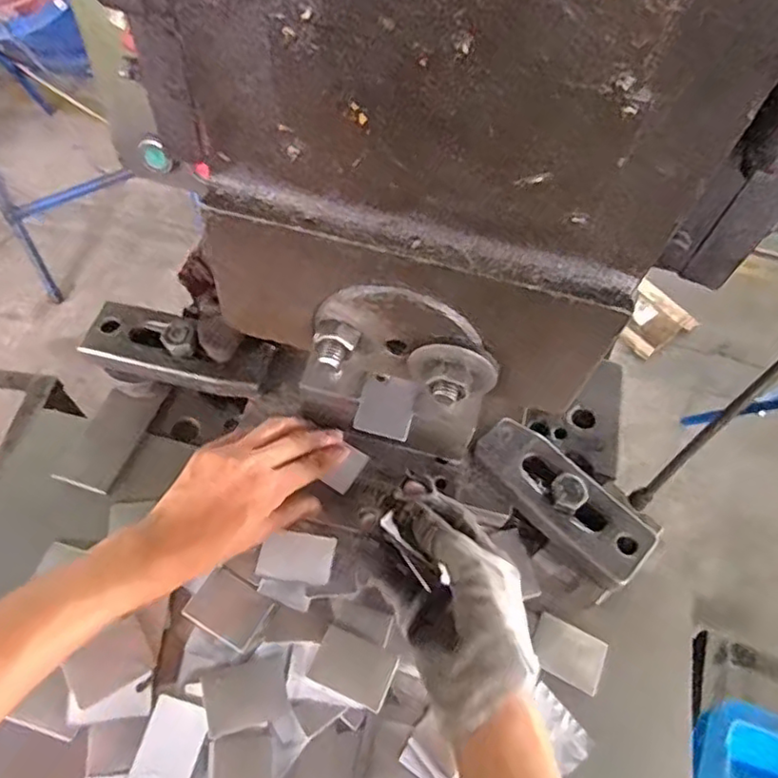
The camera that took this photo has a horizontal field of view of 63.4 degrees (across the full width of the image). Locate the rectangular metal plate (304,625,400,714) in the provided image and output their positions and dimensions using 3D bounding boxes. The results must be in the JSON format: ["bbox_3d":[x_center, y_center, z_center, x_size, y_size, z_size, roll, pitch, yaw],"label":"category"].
[{"bbox_3d":[-0.022,0.172,0.389,0.049,0.004,0.035,23,60,9],"label":"rectangular metal plate"}]

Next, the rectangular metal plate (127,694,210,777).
[{"bbox_3d":[-0.125,0.205,0.362,0.033,0.006,0.046,16,60,5],"label":"rectangular metal plate"}]

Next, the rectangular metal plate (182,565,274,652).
[{"bbox_3d":[-0.102,0.139,0.401,0.047,0.005,0.035,28,61,12],"label":"rectangular metal plate"}]

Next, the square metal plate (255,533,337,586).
[{"bbox_3d":[-0.061,0.112,0.421,0.047,0.004,0.031,8,59,0],"label":"square metal plate"}]

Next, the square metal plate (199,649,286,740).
[{"bbox_3d":[-0.085,0.182,0.376,0.048,0.005,0.036,-11,72,-13],"label":"square metal plate"}]

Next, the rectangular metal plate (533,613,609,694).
[{"bbox_3d":[0.119,0.175,0.417,0.046,0.008,0.034,21,84,19],"label":"rectangular metal plate"}]

